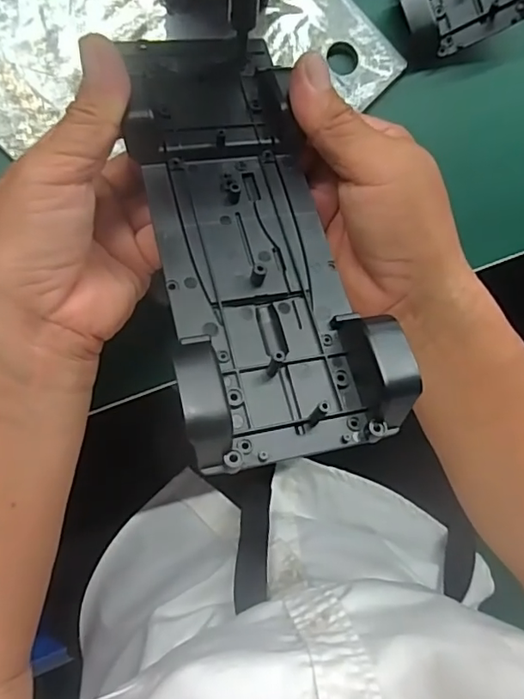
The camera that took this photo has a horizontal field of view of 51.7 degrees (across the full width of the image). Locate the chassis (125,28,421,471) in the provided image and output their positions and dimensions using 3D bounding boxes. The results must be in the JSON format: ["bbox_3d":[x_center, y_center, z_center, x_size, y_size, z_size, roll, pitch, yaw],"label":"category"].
[{"bbox_3d":[-0.006,-0.055,0.207,0.074,0.029,0.190,-12,68,-7],"label":"chassis"}]

